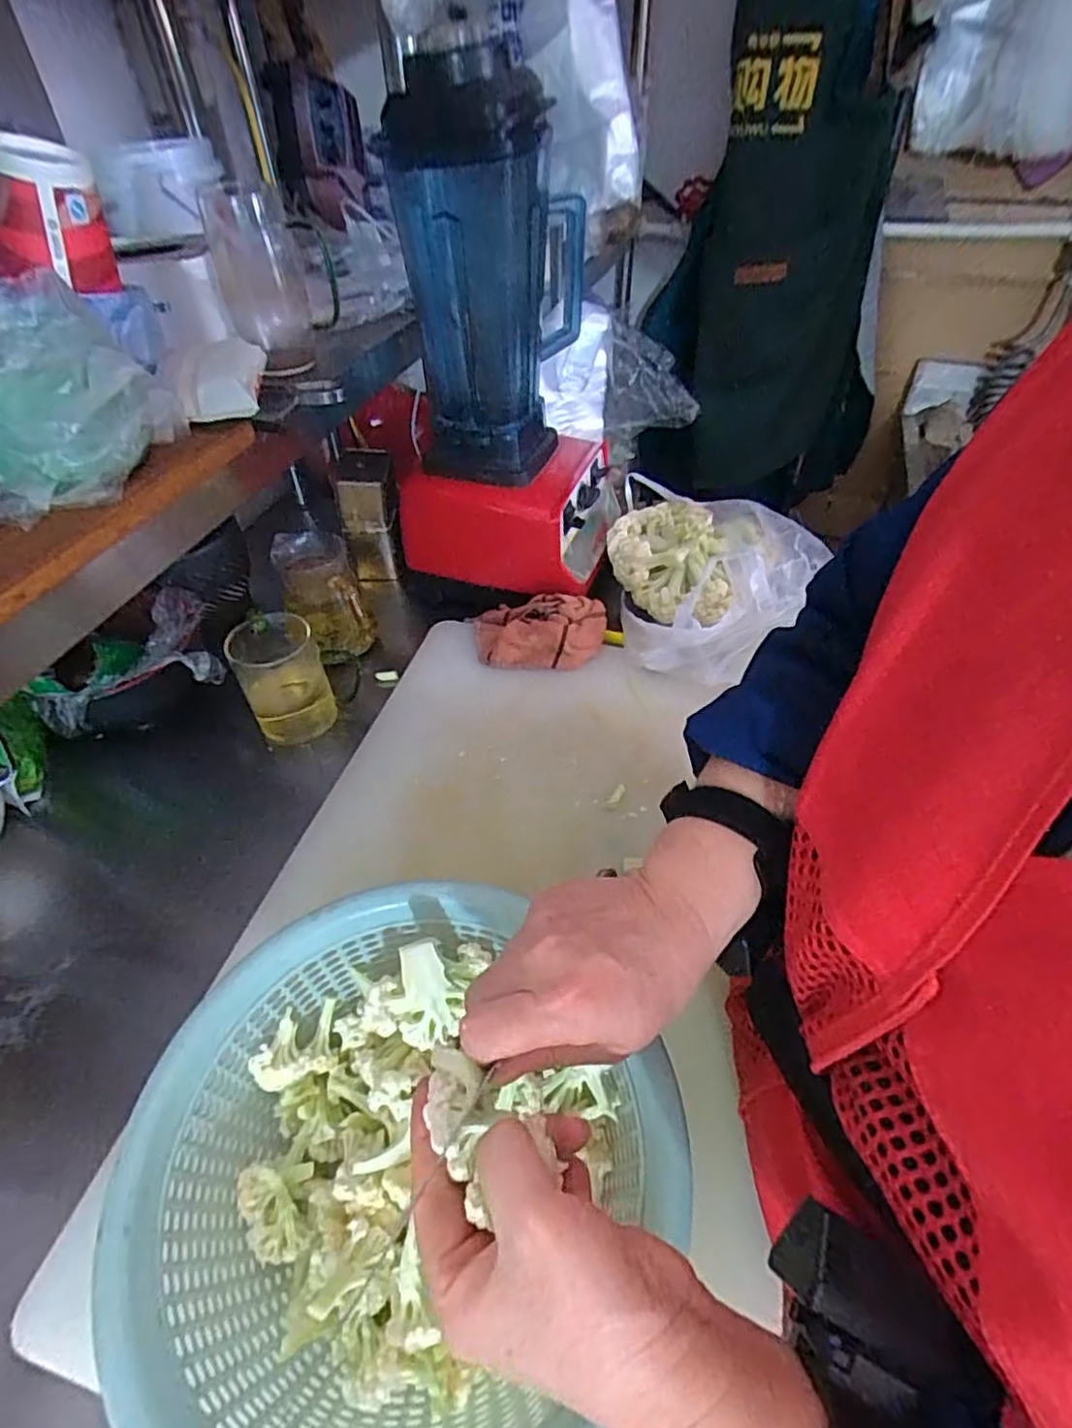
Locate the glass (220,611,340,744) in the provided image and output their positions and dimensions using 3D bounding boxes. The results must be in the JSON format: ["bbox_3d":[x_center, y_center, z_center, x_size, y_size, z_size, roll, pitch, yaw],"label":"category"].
[{"bbox_3d":[-0.259,-0.037,0.669,0.079,0.112,0.069,-22,51,-19],"label":"glass"}]

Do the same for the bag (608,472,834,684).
[{"bbox_3d":[0.172,-0.157,0.741,0.249,0.098,0.227,29,53,24],"label":"bag"}]

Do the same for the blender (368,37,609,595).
[{"bbox_3d":[-0.038,-0.381,0.694,0.227,0.426,0.237,2,47,2],"label":"blender"}]

